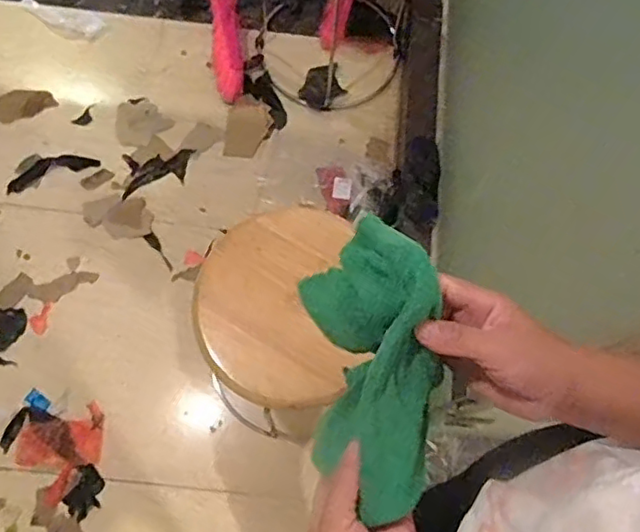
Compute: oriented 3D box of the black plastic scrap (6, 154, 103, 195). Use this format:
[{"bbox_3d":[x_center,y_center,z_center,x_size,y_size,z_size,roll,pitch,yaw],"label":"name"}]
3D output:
[{"bbox_3d":[-0.591,-0.215,1.343,0.200,0.007,0.062,-20,73,-8],"label":"black plastic scrap"}]

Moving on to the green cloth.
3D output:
[{"bbox_3d":[0.034,0.062,0.391,0.079,0.063,0.176,-2,96,-2],"label":"green cloth"}]

